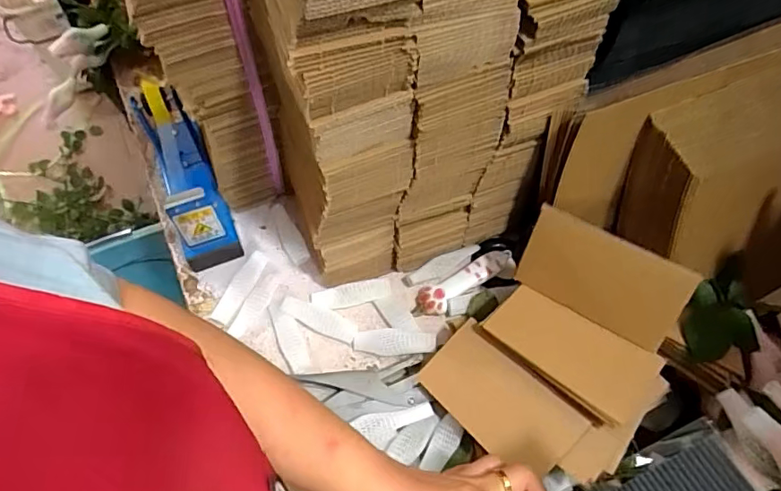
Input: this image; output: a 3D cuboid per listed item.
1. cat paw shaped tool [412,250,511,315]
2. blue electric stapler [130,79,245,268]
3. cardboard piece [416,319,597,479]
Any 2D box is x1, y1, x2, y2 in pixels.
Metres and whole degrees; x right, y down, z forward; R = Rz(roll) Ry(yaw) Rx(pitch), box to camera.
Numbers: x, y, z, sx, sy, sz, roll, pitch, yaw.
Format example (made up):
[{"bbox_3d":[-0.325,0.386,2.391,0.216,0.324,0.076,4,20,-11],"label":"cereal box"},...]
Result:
[{"bbox_3d":[0.082,0.041,0.559,0.125,0.019,0.032,-25,64,-13],"label":"cat paw shaped tool"},{"bbox_3d":[-0.236,-0.085,0.568,0.065,0.123,0.196,-20,63,-11],"label":"blue electric stapler"},{"bbox_3d":[0.096,0.141,0.454,0.136,0.007,0.078,42,101,29],"label":"cardboard piece"}]

